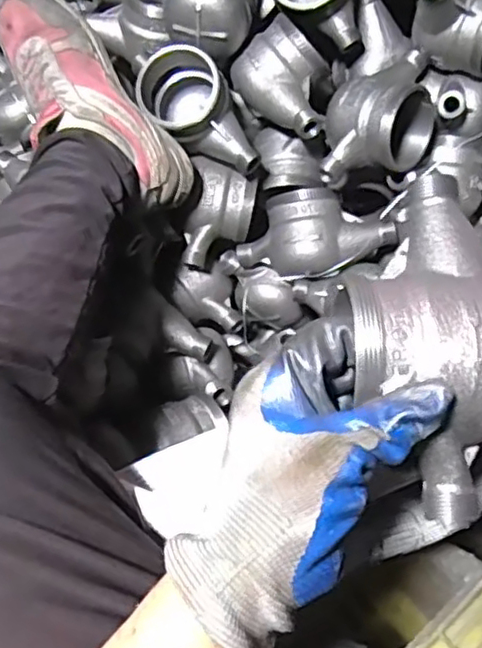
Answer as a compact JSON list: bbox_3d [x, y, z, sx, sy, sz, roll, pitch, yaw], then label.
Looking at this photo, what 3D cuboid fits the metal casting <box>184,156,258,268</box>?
[{"bbox_3d":[-0.022,-0.113,0.676,0.063,0.055,0.102,10,110,-6],"label":"metal casting"}]

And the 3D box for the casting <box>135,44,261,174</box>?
[{"bbox_3d":[-0.042,-0.190,0.619,0.081,0.073,0.123,-31,78,-8],"label":"casting"}]

